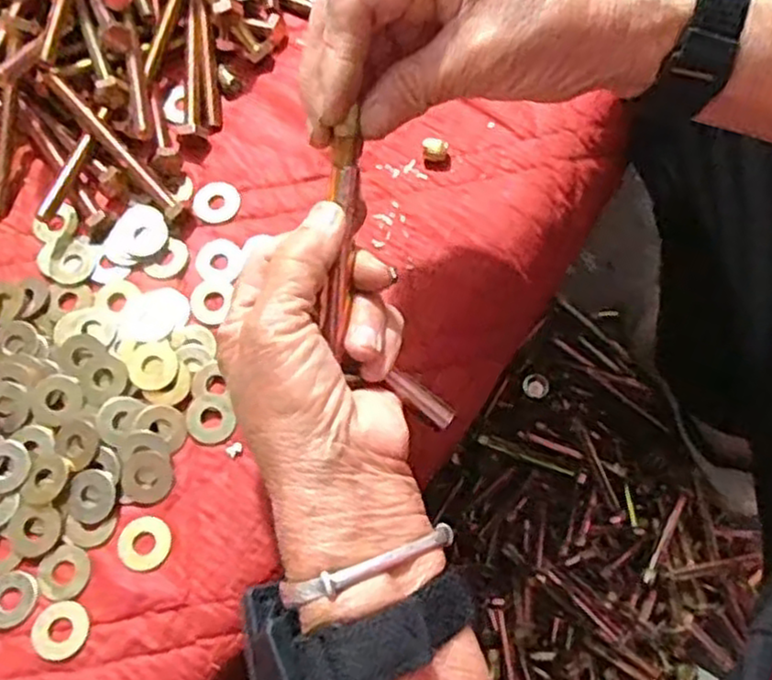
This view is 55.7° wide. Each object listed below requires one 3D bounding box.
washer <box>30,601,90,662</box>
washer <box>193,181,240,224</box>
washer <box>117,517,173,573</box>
[{"bbox_3d":[-0.146,0.130,0.328,0.024,0.005,0.024,-1,72,2],"label":"washer"},{"bbox_3d":[-0.093,-0.076,0.401,0.024,0.004,0.025,-1,72,2],"label":"washer"},{"bbox_3d":[-0.112,0.095,0.340,0.024,0.004,0.024,-1,72,2],"label":"washer"}]

